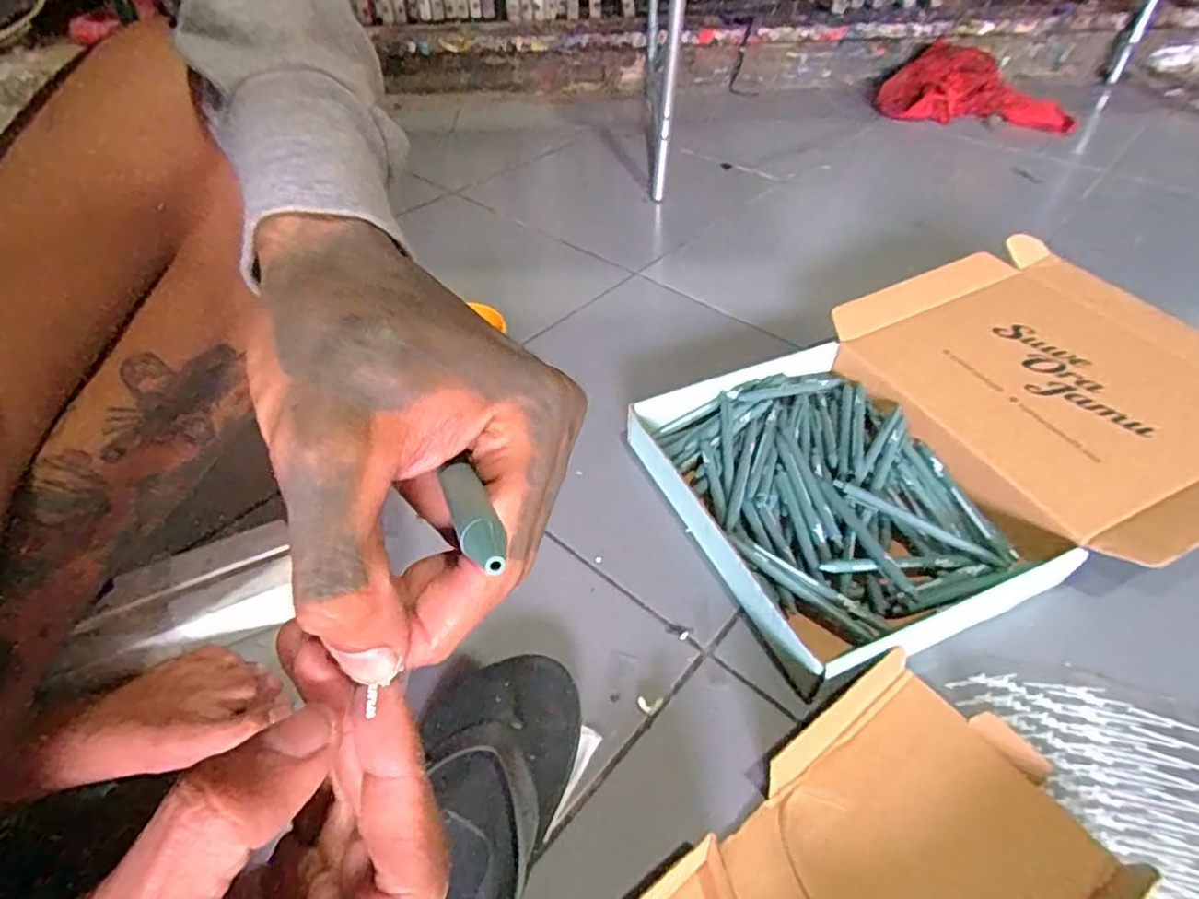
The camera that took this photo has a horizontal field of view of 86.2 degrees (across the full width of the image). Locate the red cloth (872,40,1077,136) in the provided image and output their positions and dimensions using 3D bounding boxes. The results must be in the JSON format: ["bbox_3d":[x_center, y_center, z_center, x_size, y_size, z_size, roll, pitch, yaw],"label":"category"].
[{"bbox_3d":[0.727,-0.689,1.235,0.356,0.102,0.151,21,50,20],"label":"red cloth"}]

